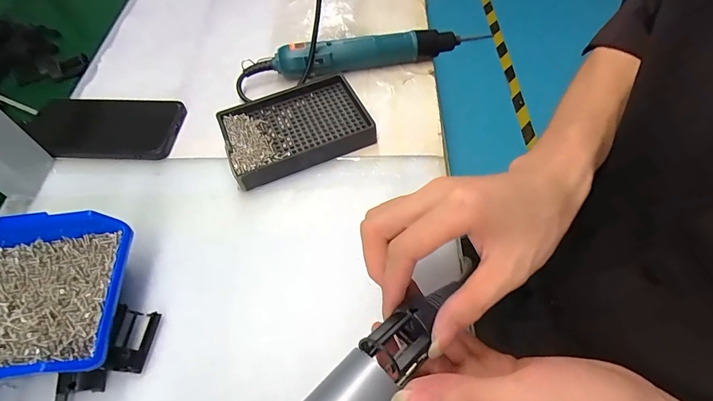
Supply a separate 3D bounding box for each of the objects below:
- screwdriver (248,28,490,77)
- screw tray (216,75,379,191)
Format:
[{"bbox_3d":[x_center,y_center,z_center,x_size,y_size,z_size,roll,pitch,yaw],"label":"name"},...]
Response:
[{"bbox_3d":[0.012,-0.164,0.439,0.258,0.037,0.031,-11,56,-2],"label":"screwdriver"},{"bbox_3d":[-0.061,-0.073,0.387,0.138,0.023,0.095,-23,57,-10],"label":"screw tray"}]

